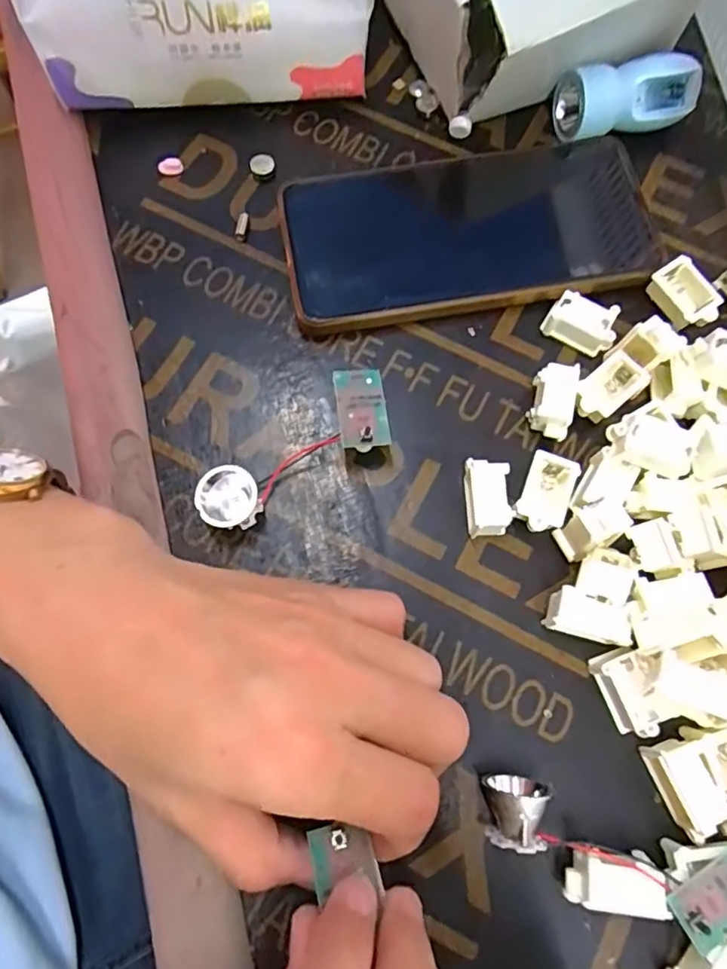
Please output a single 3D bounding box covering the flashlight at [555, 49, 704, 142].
[{"bbox_3d":[0.121,-0.184,0.272,0.066,0.031,0.030,-12,74,-5],"label":"flashlight"}]

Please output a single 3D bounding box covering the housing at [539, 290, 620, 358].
[{"bbox_3d":[0.093,-0.069,0.244,0.029,0.014,0.016,27,74,7],"label":"housing"}]

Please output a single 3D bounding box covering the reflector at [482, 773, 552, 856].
[{"bbox_3d":[0.049,0.107,0.188,0.019,0.020,0.020,-2,73,-2],"label":"reflector"}]

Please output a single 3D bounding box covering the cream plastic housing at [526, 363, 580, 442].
[{"bbox_3d":[0.075,-0.033,0.233,0.017,0.016,0.028,13,73,3],"label":"cream plastic housing"}]

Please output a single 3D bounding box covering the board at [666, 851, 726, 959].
[{"bbox_3d":[0.110,0.126,0.174,0.032,0.004,0.018,-30,76,-10],"label":"board"}]

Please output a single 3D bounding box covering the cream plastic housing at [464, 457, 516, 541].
[{"bbox_3d":[0.046,0.006,0.220,0.017,0.017,0.027,0,73,-1],"label":"cream plastic housing"}]

